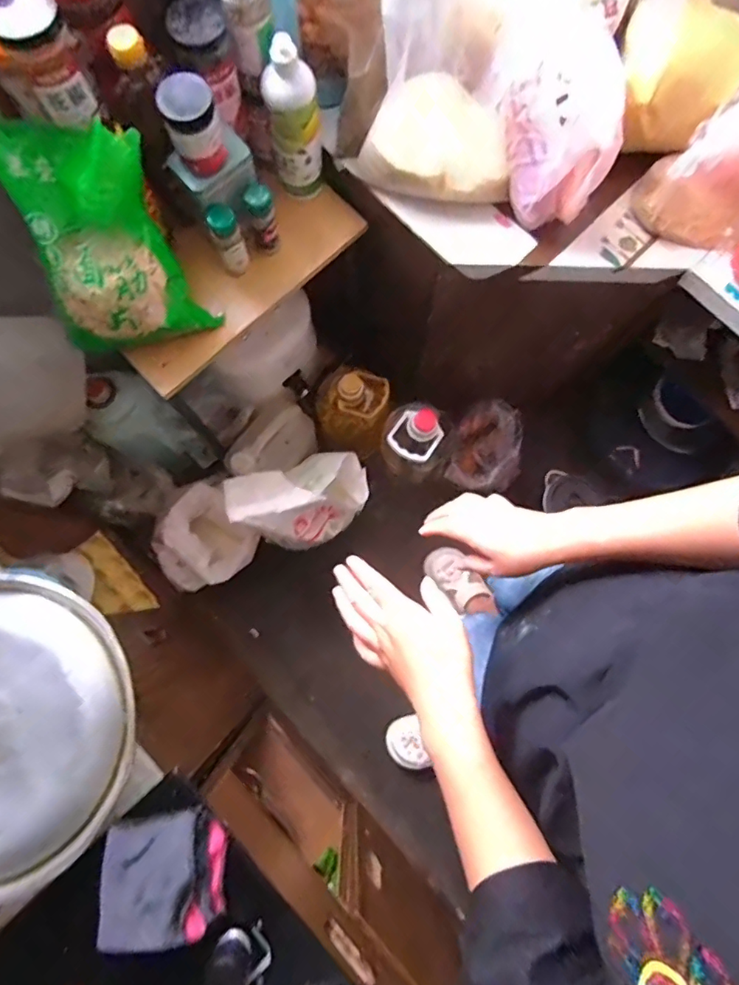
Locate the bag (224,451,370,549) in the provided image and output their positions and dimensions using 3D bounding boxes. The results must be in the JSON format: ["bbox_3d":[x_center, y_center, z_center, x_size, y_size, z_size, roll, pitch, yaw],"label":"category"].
[{"bbox_3d":[-0.135,0.014,1.044,0.262,0.194,0.169,-23,81,-4],"label":"bag"}]

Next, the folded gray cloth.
[{"bbox_3d":[-0.197,0.369,0.491,0.111,0.023,0.106,-9,80,-2],"label":"folded gray cloth"}]

